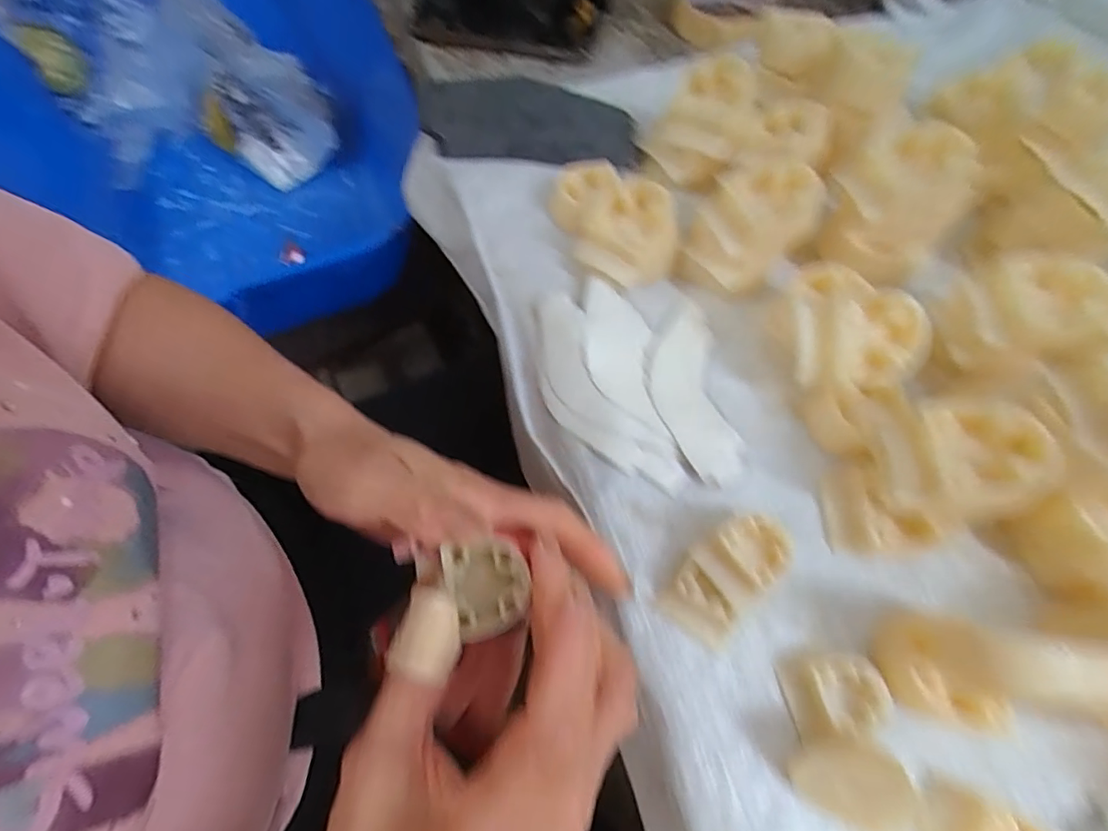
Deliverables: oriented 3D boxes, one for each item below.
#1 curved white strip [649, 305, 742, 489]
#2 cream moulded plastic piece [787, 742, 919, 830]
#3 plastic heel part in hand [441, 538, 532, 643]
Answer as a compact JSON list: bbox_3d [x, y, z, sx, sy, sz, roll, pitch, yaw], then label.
[{"bbox_3d":[0.079,-0.015,0.304,0.041,0.004,0.114,-7,66,-2],"label":"curved white strip"},{"bbox_3d":[0.125,0.151,0.217,0.044,0.015,0.034,21,95,23],"label":"cream moulded plastic piece"},{"bbox_3d":[-0.023,0.060,0.178,0.028,0.010,0.030,-7,66,-2],"label":"plastic heel part in hand"}]

